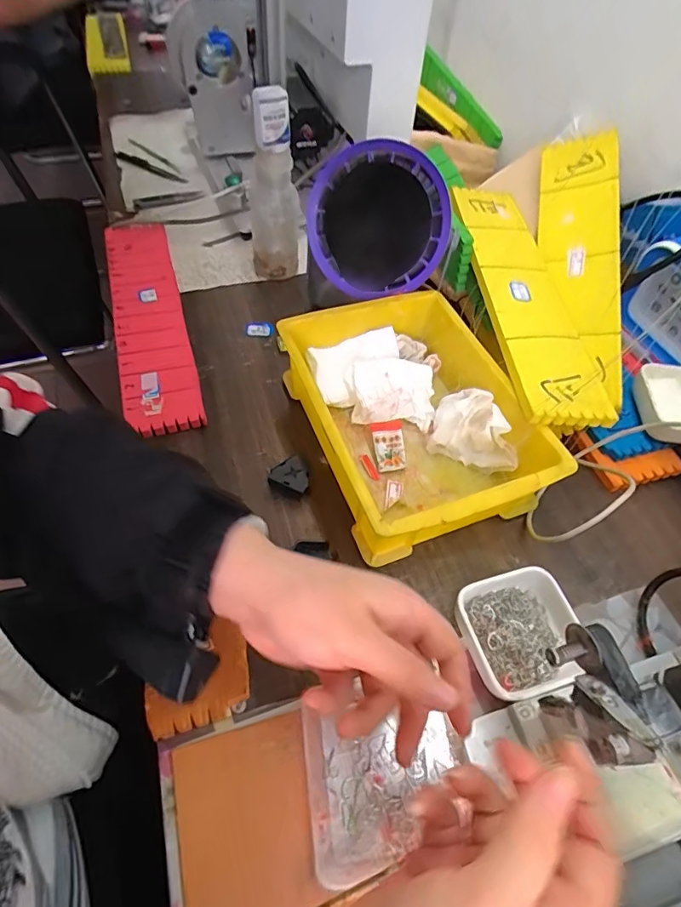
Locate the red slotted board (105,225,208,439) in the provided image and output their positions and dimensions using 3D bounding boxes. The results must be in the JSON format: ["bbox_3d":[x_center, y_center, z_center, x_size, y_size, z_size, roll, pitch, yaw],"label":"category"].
[{"bbox_3d":[-0.218,-0.158,0.537,0.074,0.015,0.345,-14,59,-11],"label":"red slotted board"}]

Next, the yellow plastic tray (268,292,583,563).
[{"bbox_3d":[0.063,-0.035,0.444,0.173,0.073,0.245,-17,57,-15],"label":"yellow plastic tray"}]

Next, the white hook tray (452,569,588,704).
[{"bbox_3d":[0.137,0.134,0.356,0.086,0.031,0.081,-15,57,-14],"label":"white hook tray"}]

